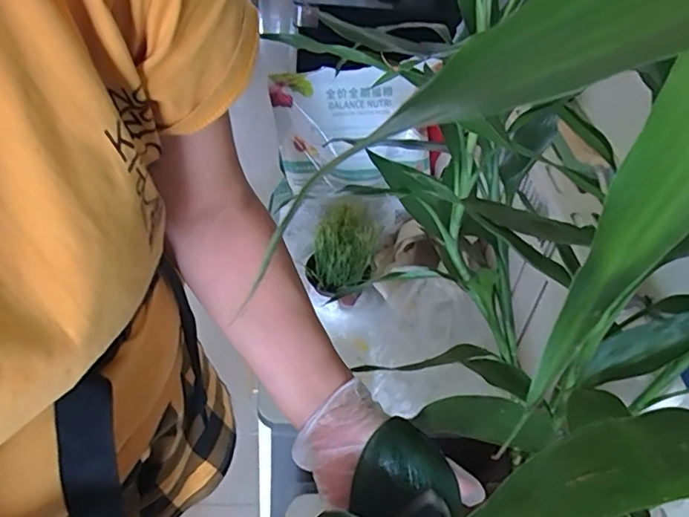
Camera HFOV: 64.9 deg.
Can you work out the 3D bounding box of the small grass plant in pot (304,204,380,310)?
[{"bbox_3d":[0.002,-0.010,0.689,0.083,0.083,0.092,18,47,9],"label":"small grass plant in pot"}]

